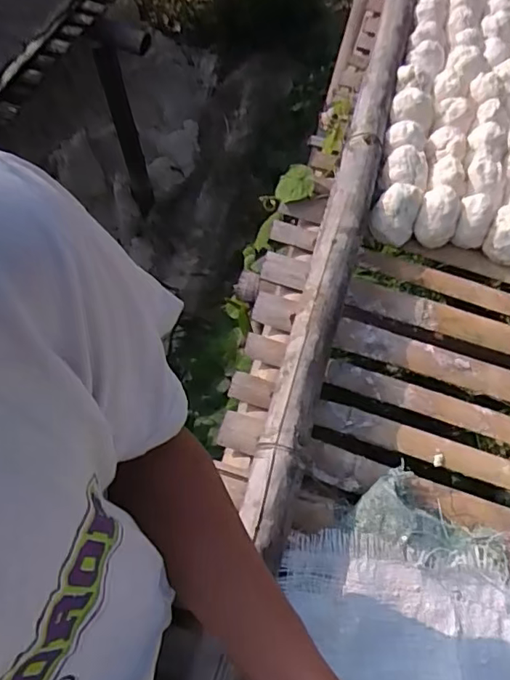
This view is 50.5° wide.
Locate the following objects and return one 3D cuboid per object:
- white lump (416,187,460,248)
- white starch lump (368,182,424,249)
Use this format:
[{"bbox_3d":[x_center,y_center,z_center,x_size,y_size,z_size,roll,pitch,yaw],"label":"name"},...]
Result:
[{"bbox_3d":[0.287,-0.189,0.856,0.064,0.086,0.062,1,61,-1],"label":"white lump"},{"bbox_3d":[0.221,-0.197,0.853,0.069,0.086,0.078,23,63,11],"label":"white starch lump"}]

